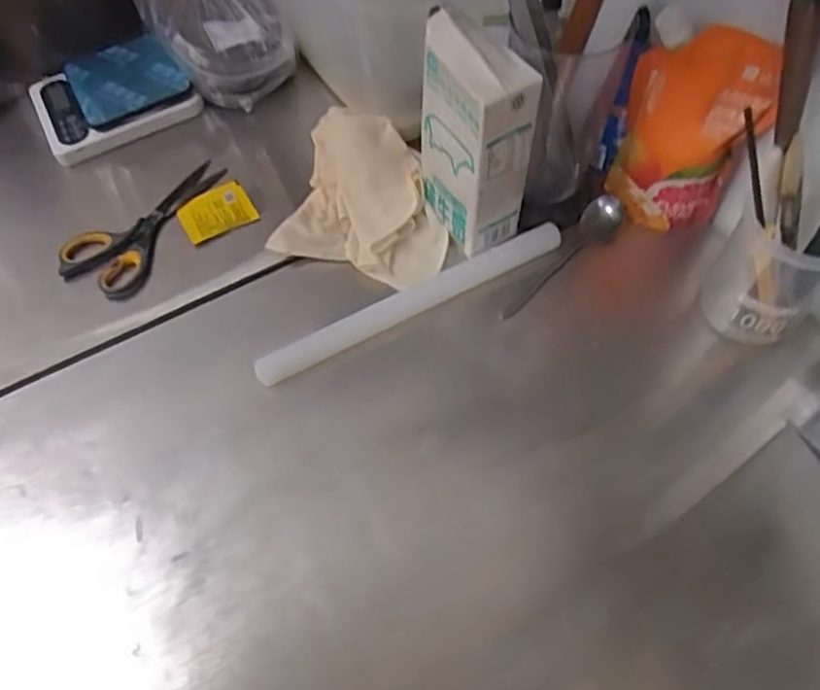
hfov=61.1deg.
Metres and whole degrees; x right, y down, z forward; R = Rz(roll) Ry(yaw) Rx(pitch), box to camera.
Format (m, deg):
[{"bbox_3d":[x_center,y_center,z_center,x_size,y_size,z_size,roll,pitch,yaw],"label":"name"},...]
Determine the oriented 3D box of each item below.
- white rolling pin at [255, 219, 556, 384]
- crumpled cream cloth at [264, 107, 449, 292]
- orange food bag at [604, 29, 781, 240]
[{"bbox_3d":[0.005,-0.043,0.665,0.323,0.025,0.020,-26,62,-12],"label":"white rolling pin"},{"bbox_3d":[-0.043,-0.151,0.710,0.178,0.051,0.160,17,62,12],"label":"crumpled cream cloth"},{"bbox_3d":[0.254,-0.189,0.641,0.117,0.193,0.051,17,62,12],"label":"orange food bag"}]

